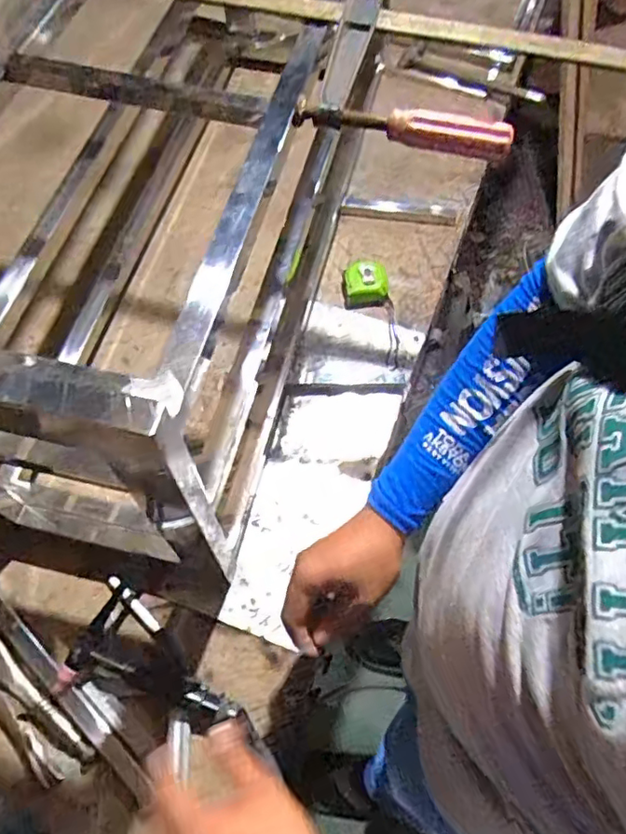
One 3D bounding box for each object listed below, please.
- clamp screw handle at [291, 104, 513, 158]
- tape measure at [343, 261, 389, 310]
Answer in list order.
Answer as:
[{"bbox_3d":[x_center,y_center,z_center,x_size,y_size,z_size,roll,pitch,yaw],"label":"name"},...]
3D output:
[{"bbox_3d":[0.078,-0.254,0.521,0.187,0.026,0.033,10,63,5],"label":"clamp screw handle"},{"bbox_3d":[0.077,-0.198,0.881,0.065,0.034,0.072,-4,63,-2],"label":"tape measure"}]

